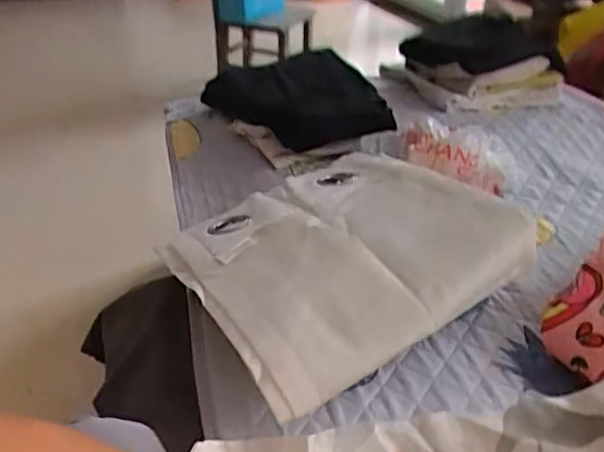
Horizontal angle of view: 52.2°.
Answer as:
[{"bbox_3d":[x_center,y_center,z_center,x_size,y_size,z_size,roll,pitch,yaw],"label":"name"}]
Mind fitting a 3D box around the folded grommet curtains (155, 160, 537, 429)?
[{"bbox_3d":[0.026,0.017,0.690,0.347,0.079,0.338,-23,31,-22],"label":"folded grommet curtains"}]

